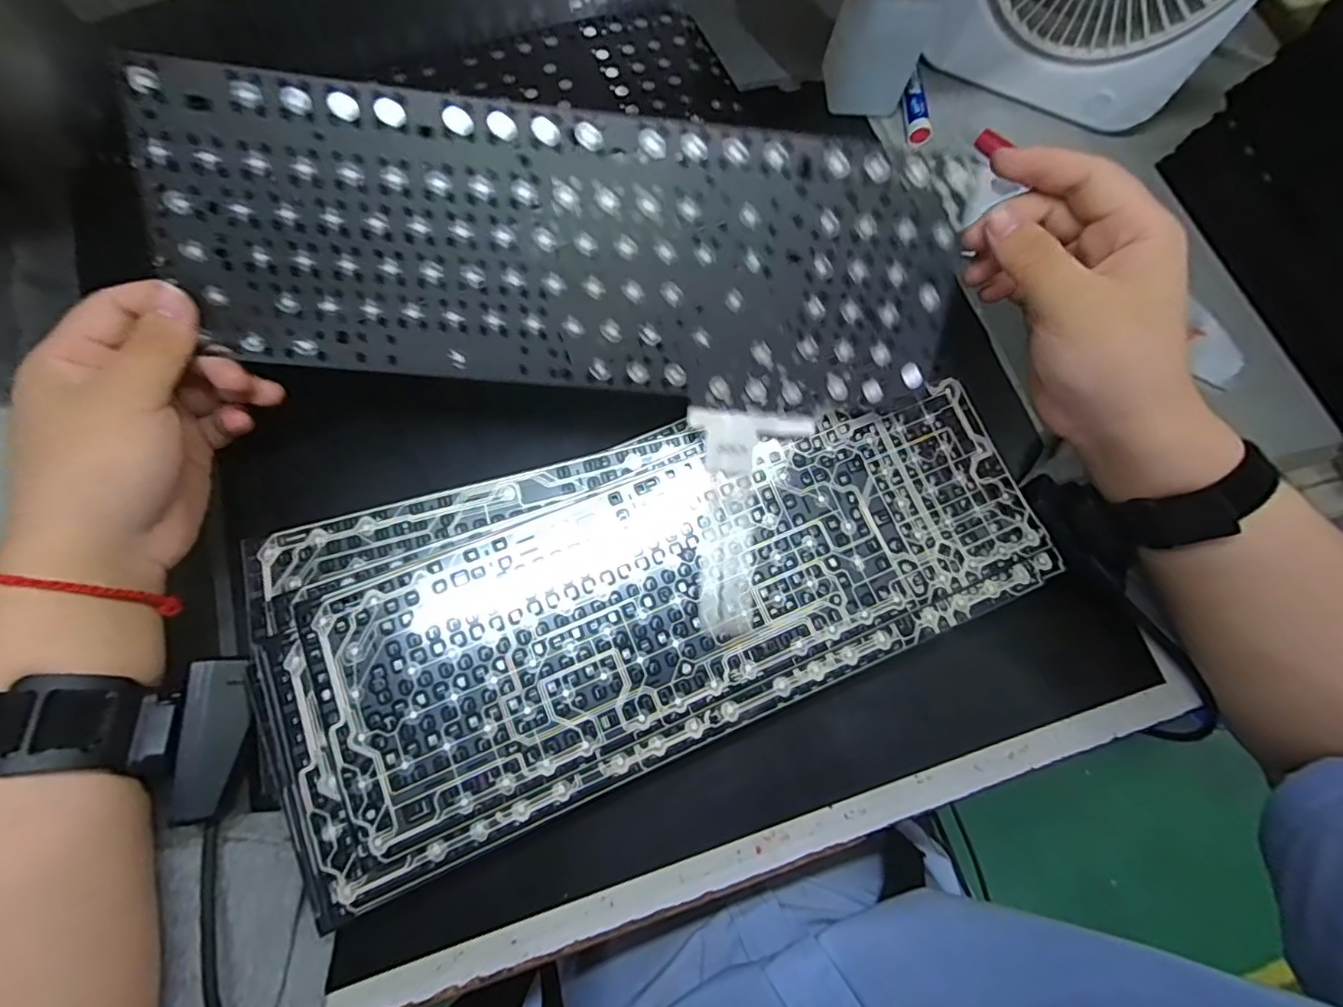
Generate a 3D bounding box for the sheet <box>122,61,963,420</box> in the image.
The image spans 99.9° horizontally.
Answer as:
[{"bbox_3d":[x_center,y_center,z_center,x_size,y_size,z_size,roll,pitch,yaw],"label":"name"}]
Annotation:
[{"bbox_3d":[-0.044,-0.116,0.265,0.358,0.005,0.124,6,107,-5],"label":"sheet"}]

